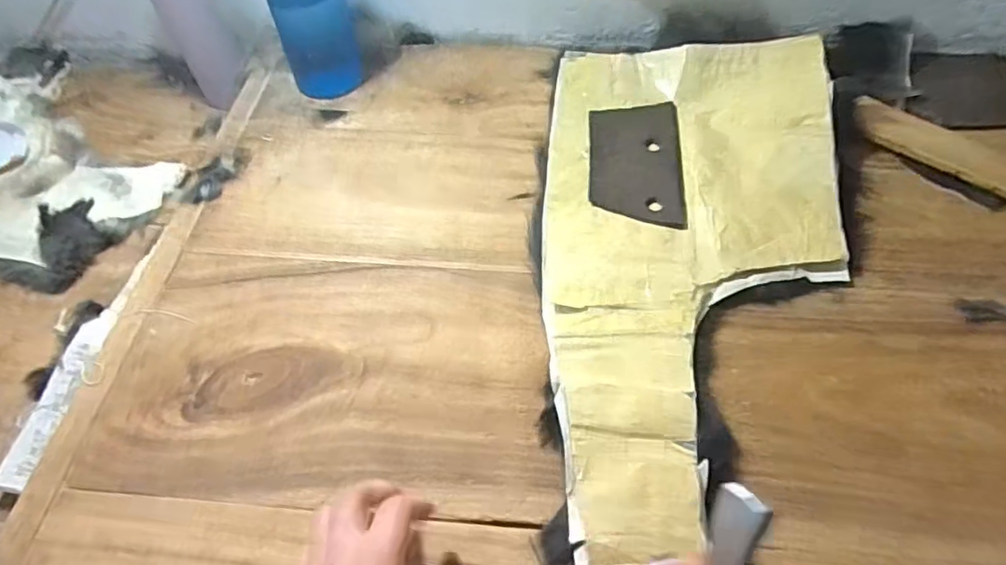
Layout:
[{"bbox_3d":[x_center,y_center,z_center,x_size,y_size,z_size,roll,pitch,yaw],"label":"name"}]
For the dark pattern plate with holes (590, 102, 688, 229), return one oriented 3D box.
[{"bbox_3d":[0.136,-0.127,0.616,0.091,0.004,0.168,4,55,6],"label":"dark pattern plate with holes"}]

